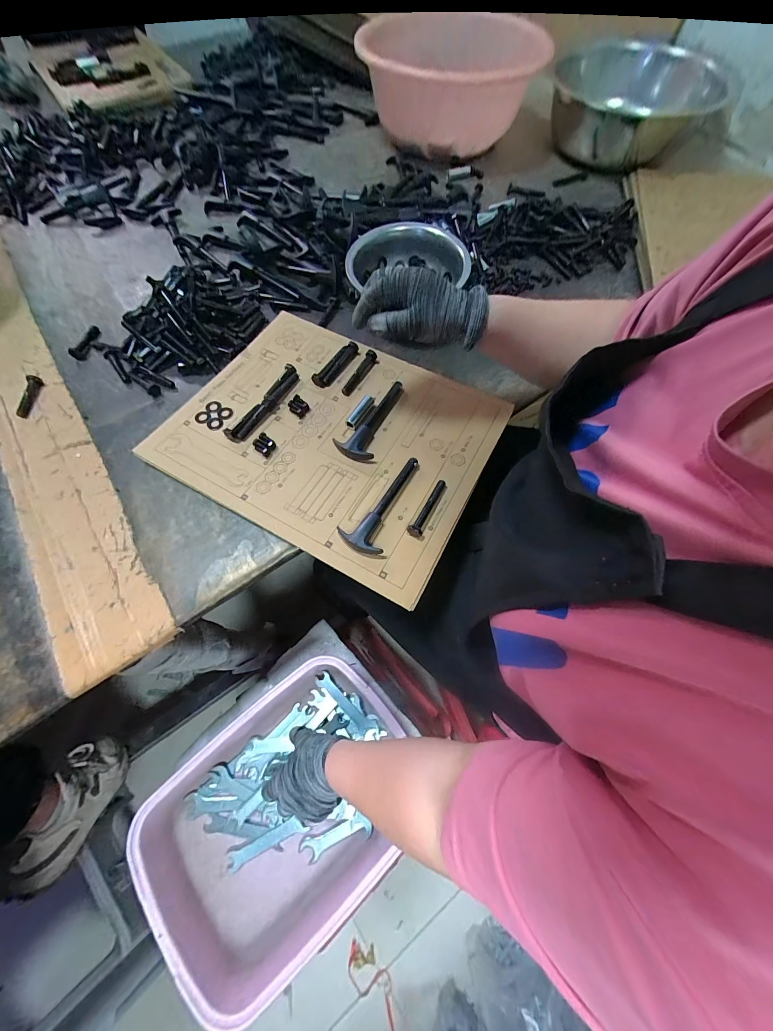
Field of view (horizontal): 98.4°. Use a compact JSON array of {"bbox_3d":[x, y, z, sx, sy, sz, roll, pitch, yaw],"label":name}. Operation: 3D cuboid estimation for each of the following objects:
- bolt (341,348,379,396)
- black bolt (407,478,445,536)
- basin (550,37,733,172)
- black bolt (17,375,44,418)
[{"bbox_3d":[-0.037,-0.194,0.455,0.016,0.015,0.078,30,71,13],"label":"bolt"},{"bbox_3d":[0.048,-0.009,0.375,0.015,0.015,0.077,30,71,13],"label":"black bolt"},{"bbox_3d":[0.523,-0.858,0.690,0.300,0.103,0.300,0,67,1],"label":"basin"},{"bbox_3d":[-0.471,-0.159,0.439,0.012,0.013,0.063,-2,67,0],"label":"black bolt"}]

